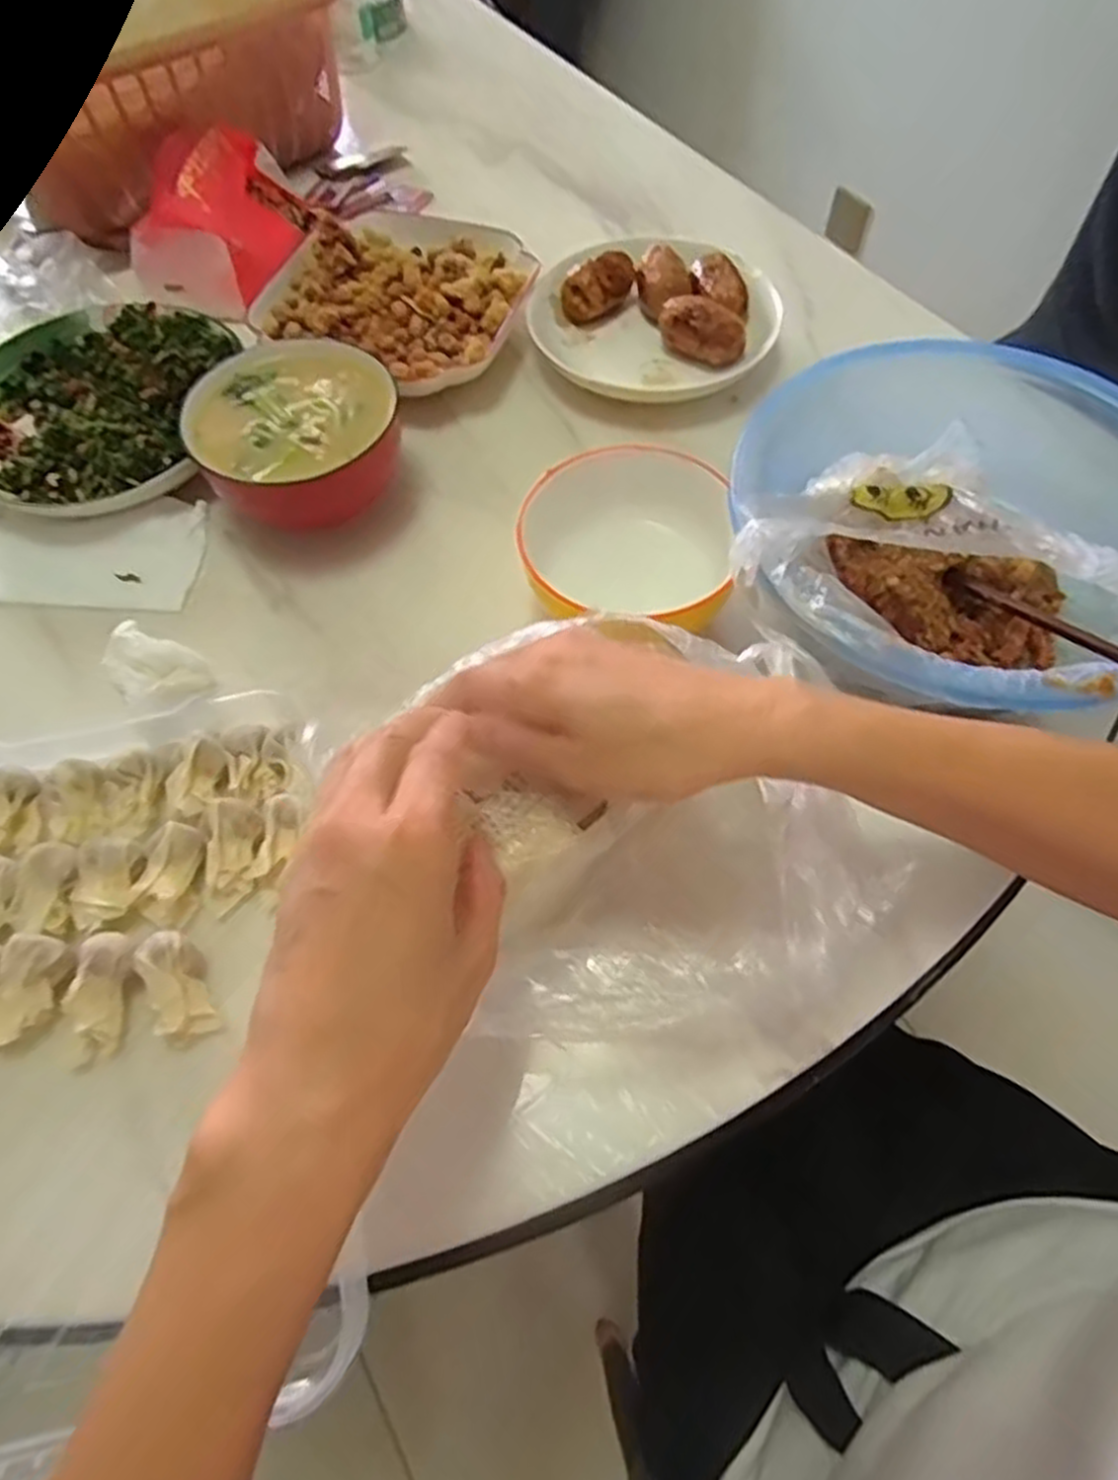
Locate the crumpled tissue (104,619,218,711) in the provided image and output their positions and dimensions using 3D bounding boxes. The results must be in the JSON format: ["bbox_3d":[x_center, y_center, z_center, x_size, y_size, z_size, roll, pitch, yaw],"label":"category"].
[{"bbox_3d":[-0.225,-0.037,0.445,0.068,0.024,0.042,38,68,19],"label":"crumpled tissue"}]

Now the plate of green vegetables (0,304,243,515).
[{"bbox_3d":[-0.324,-0.226,0.548,0.178,0.034,0.199,3,61,2],"label":"plate of green vegetables"}]

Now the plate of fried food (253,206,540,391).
[{"bbox_3d":[-0.116,-0.335,0.596,0.186,0.058,0.180,0,61,1],"label":"plate of fried food"}]

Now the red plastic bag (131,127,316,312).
[{"bbox_3d":[-0.267,-0.418,0.626,0.087,0.081,0.145,1,61,1],"label":"red plastic bag"}]

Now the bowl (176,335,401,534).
[{"bbox_3d":[-0.166,-0.189,0.507,0.123,0.070,0.124,0,61,1],"label":"bowl"}]

